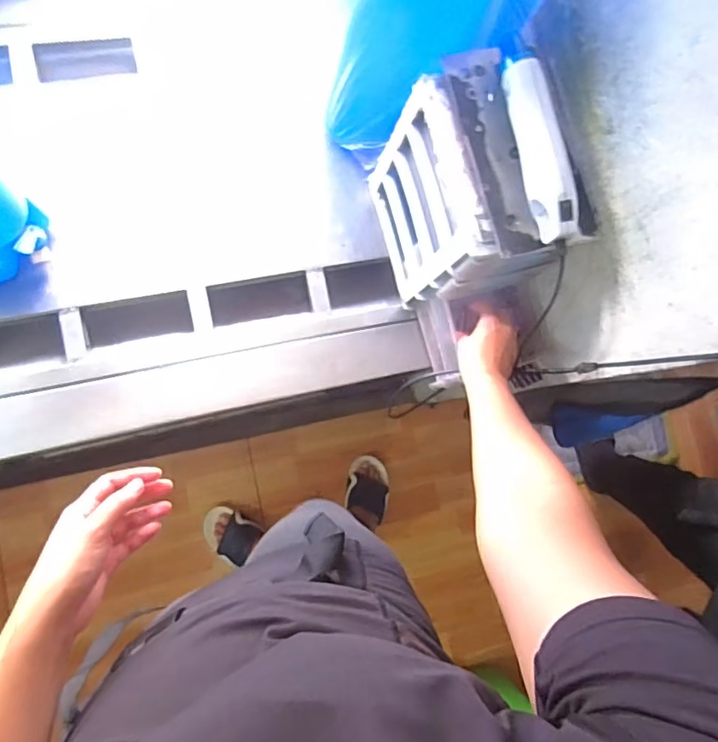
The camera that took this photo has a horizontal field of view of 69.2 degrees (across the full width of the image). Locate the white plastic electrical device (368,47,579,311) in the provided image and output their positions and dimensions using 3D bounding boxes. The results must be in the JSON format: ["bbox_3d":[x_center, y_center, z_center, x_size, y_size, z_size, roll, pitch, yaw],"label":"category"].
[{"bbox_3d":[0.124,-0.222,0.664,0.129,0.278,0.235,-16,88,-7],"label":"white plastic electrical device"}]

